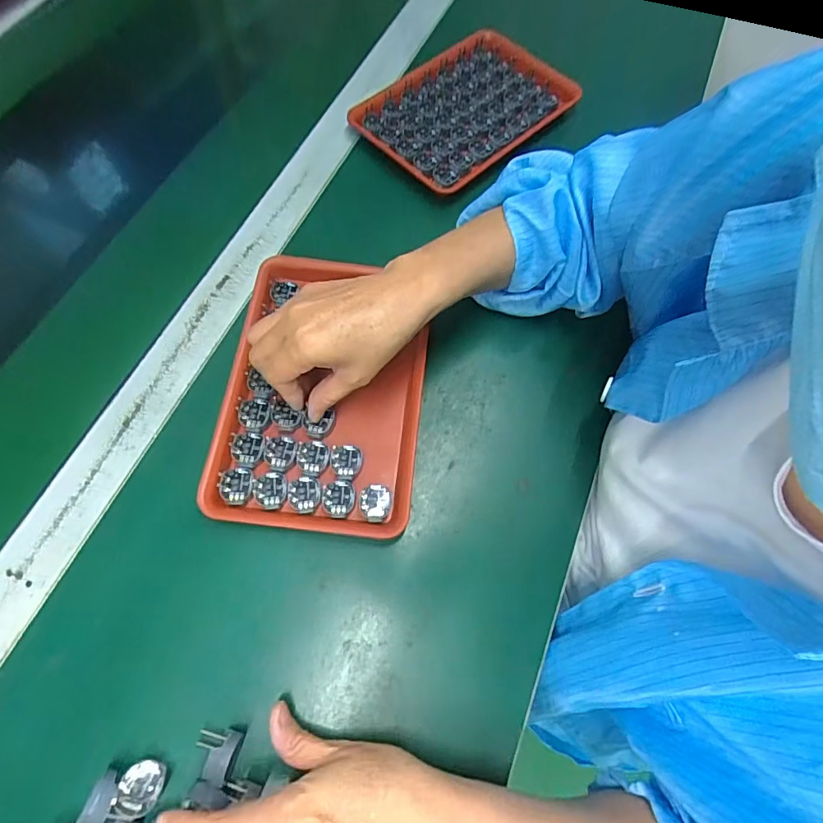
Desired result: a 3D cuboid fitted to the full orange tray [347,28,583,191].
[{"bbox_3d":[0.062,-0.336,0.527,0.230,0.031,0.155,-41,75,-17],"label":"full orange tray"}]

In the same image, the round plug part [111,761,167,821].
[{"bbox_3d":[-0.170,0.236,0.297,0.023,0.022,0.027,2,68,-2],"label":"round plug part"}]

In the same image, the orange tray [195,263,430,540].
[{"bbox_3d":[-0.071,-0.018,0.391,0.156,0.044,0.224,6,68,0],"label":"orange tray"}]

